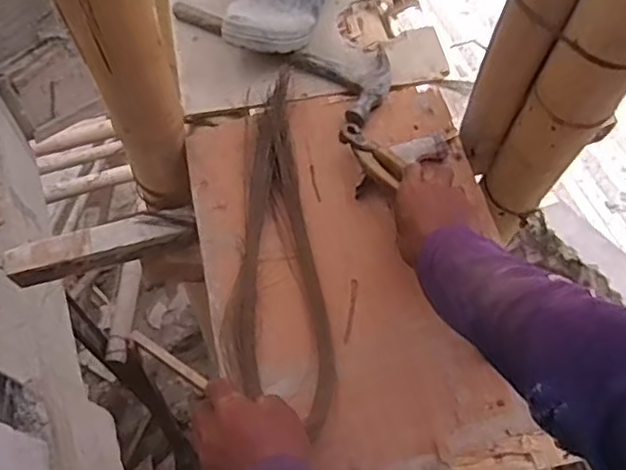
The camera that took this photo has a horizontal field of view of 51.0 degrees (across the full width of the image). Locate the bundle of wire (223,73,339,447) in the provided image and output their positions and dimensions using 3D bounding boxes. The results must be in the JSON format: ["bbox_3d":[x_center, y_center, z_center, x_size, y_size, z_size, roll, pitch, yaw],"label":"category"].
[{"bbox_3d":[-0.042,0.003,0.752,0.113,0.018,0.424,-3,65,-2],"label":"bundle of wire"}]

